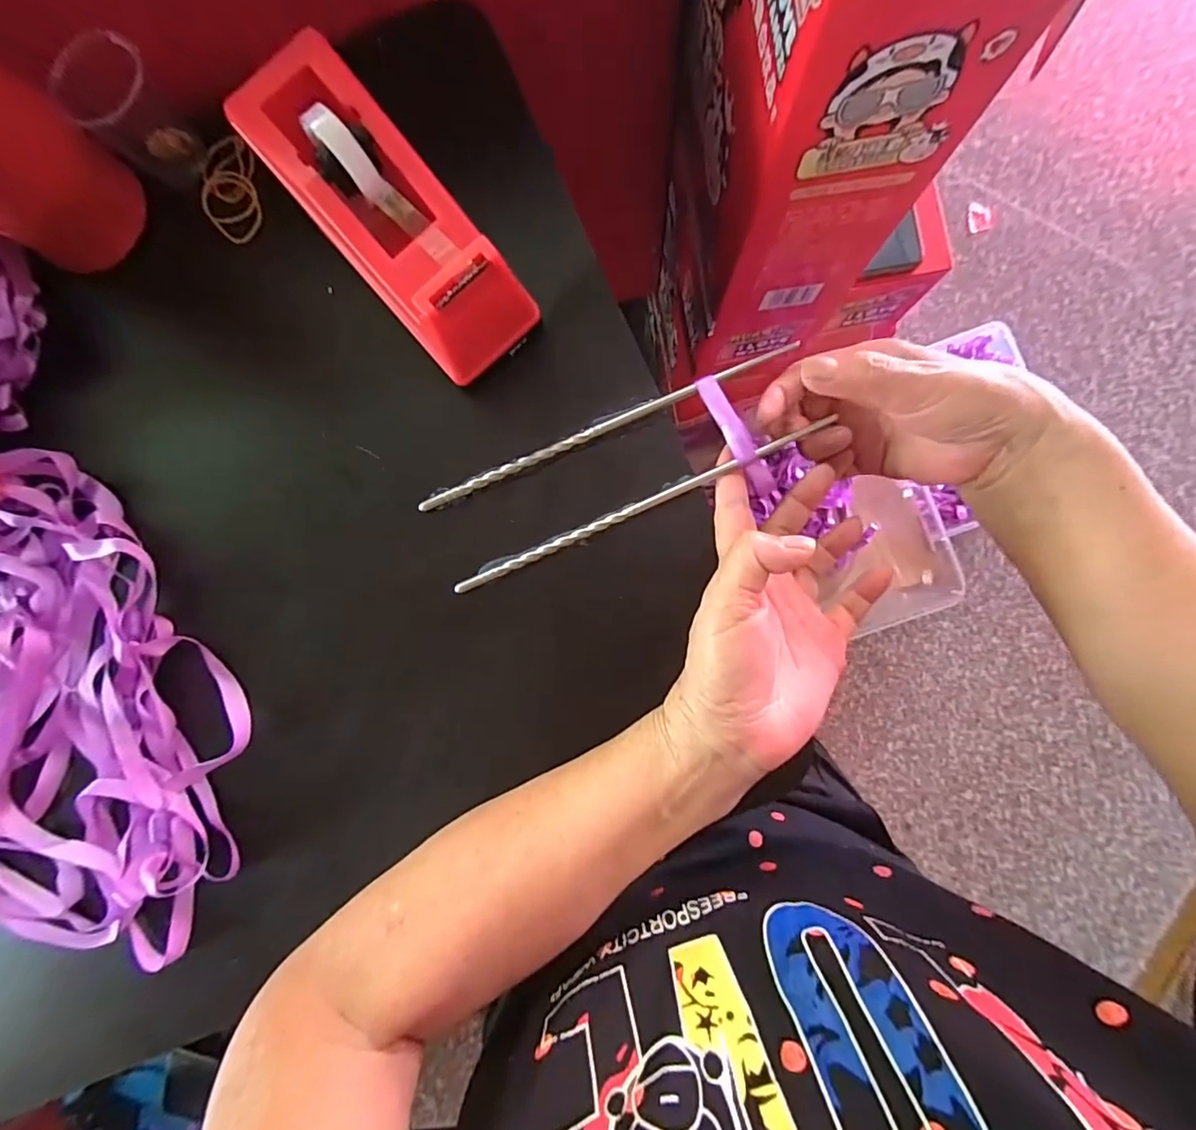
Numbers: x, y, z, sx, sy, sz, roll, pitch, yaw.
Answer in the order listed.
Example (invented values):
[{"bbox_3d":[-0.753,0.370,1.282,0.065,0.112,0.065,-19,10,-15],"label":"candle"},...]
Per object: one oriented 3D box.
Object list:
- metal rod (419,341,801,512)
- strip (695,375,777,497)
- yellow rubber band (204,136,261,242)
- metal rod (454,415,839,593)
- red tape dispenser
[{"bbox_3d":[0.005,-0.076,0.299,0.219,0.006,0.008,-23,84,1],"label":"metal rod"},{"bbox_3d":[0.075,-0.069,0.293,0.012,0.009,0.071,-31,94,-1],"label":"strip"},{"bbox_3d":[-0.216,-0.220,0.321,0.032,0.006,0.064,-14,87,2],"label":"yellow rubber band"},{"bbox_3d":[0.021,-0.031,0.295,0.213,0.004,0.006,-24,84,2],"label":"metal rod"},{"bbox_3d":[-0.104,-0.171,0.271,0.067,0.061,0.153,-39,86,1],"label":"red tape dispenser"}]

